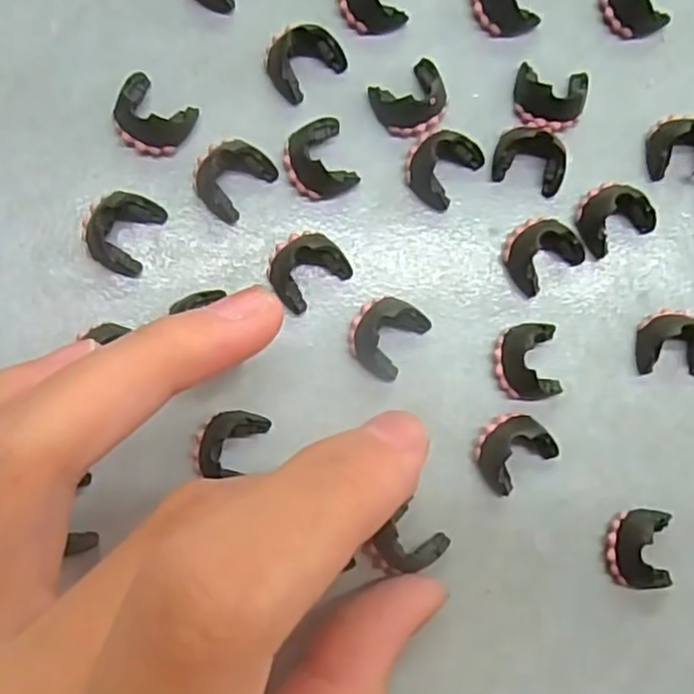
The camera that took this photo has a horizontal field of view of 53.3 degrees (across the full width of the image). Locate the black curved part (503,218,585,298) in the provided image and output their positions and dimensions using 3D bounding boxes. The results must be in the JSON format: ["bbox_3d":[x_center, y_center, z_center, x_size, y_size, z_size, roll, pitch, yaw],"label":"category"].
[{"bbox_3d":[0.041,-0.020,0.146,0.015,0.009,0.014,0,87,-5],"label":"black curved part"}]

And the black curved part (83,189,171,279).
[{"bbox_3d":[-0.045,-0.023,0.138,0.012,0.007,0.016,24,85,-3],"label":"black curved part"}]

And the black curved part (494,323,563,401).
[{"bbox_3d":[0.038,0.003,0.144,0.014,0.008,0.016,-4,87,-5],"label":"black curved part"}]

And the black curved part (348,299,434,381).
[{"bbox_3d":[0.008,-0.003,0.141,0.014,0.009,0.016,37,85,-2],"label":"black curved part"}]

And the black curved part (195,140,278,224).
[{"bbox_3d":[-0.024,-0.035,0.142,0.013,0.007,0.016,44,85,-1],"label":"black curved part"}]

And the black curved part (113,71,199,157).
[{"bbox_3d":[-0.040,-0.047,0.142,0.015,0.005,0.015,0,89,-7],"label":"black curved part"}]

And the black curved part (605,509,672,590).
[{"bbox_3d":[0.061,0.042,0.143,0.014,0.007,0.016,4,87,-5],"label":"black curved part"}]

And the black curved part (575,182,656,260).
[{"bbox_3d":[0.057,-0.028,0.150,0.016,0.005,0.014,-30,90,-6],"label":"black curved part"}]

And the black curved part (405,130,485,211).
[{"bbox_3d":[0.020,-0.038,0.146,0.014,0.007,0.017,40,85,-2],"label":"black curved part"}]

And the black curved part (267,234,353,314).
[{"bbox_3d":[-0.009,-0.017,0.141,0.016,0.010,0.014,-38,91,-6],"label":"black curved part"}]

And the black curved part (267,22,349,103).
[{"bbox_3d":[-0.009,-0.060,0.145,0.016,0.009,0.011,-40,91,-6],"label":"black curved part"}]

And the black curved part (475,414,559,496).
[{"bbox_3d":[0.034,0.021,0.142,0.016,0.008,0.014,-39,91,-6],"label":"black curved part"}]

